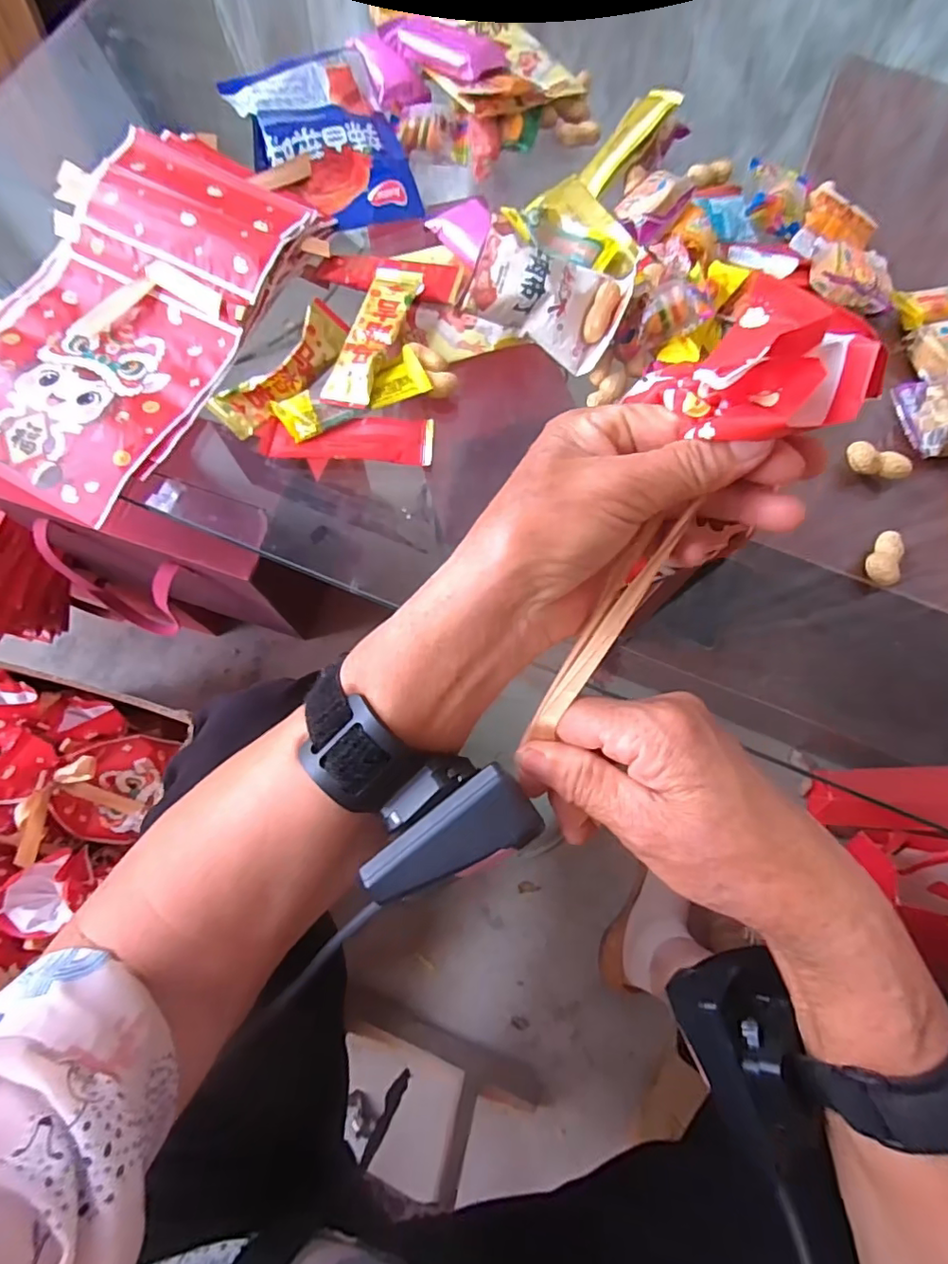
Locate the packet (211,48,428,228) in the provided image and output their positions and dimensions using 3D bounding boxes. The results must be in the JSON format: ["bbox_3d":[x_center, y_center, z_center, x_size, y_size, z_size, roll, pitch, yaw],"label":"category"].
[{"bbox_3d":[-0.112,-0.370,0.423,0.104,0.026,0.150,-21,75,-8],"label":"packet"}]

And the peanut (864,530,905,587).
[{"bbox_3d":[0.248,-0.046,0.340,0.014,0.013,0.034,16,73,3],"label":"peanut"}]

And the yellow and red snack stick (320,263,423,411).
[{"bbox_3d":[-0.067,-0.194,0.373,0.032,0.013,0.106,19,73,4],"label":"yellow and red snack stick"}]

